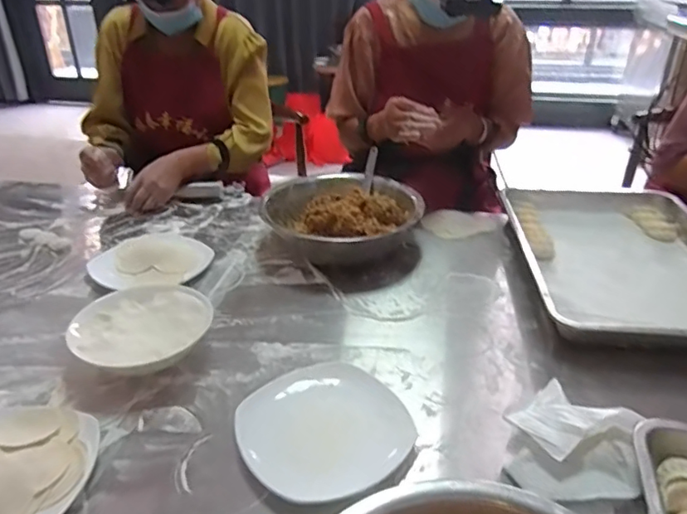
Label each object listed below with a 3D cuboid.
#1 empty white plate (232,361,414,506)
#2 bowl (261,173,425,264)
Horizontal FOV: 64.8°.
[{"bbox_3d":[-0.024,0.183,0.584,0.166,0.039,0.176,-21,35,-33],"label":"empty white plate"},{"bbox_3d":[0.002,-0.065,0.956,0.249,0.091,0.237,0,29,0],"label":"bowl"}]

